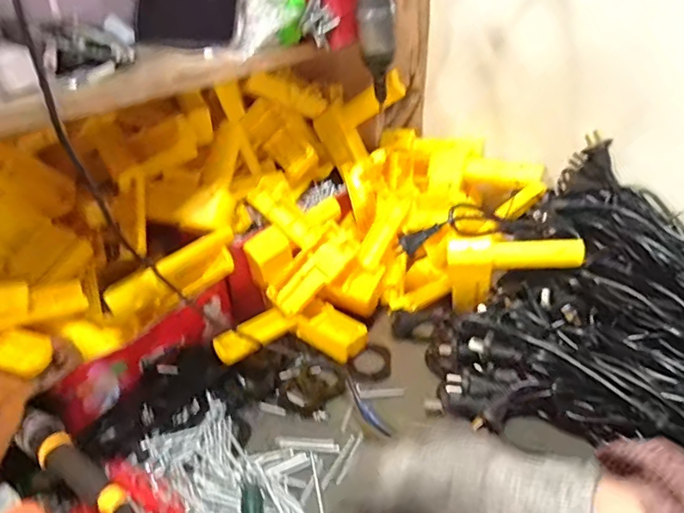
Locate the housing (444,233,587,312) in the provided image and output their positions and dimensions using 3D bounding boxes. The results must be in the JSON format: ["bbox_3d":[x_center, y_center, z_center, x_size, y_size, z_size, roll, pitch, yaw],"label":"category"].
[{"bbox_3d":[0.192,0.023,0.569,0.140,0.106,0.030,5,34,9],"label":"housing"}]

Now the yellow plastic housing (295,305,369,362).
[{"bbox_3d":[-0.010,0.088,0.575,0.075,0.027,0.051,27,42,35],"label":"yellow plastic housing"}]

